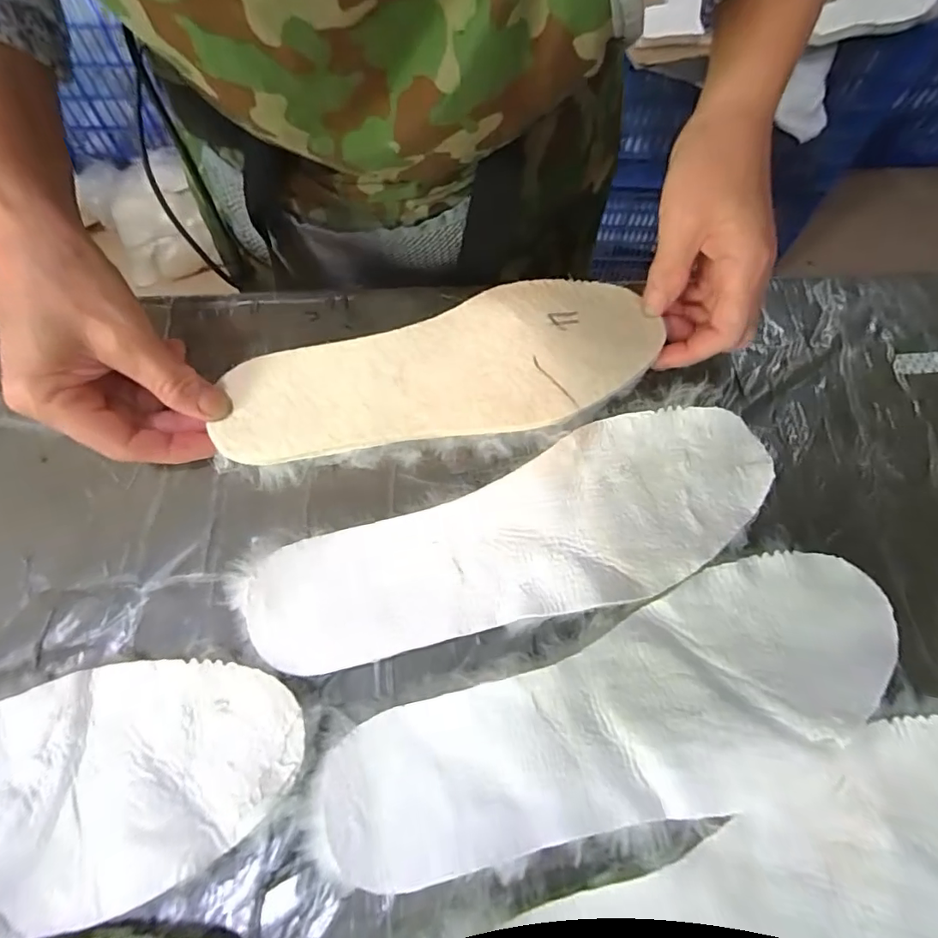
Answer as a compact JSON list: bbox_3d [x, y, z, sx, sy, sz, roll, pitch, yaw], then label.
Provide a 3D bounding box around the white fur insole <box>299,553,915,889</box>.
[{"bbox_3d":[0.070,0.105,0.216,0.254,0.009,0.080,-20,65,-12],"label":"white fur insole"}]

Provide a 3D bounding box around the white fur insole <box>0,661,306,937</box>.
[{"bbox_3d":[-0.193,0.132,0.198,0.245,0.006,0.084,-10,64,-6],"label":"white fur insole"}]

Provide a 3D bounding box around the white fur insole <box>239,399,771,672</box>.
[{"bbox_3d":[0.027,0.033,0.247,0.257,0.015,0.080,-17,64,-10],"label":"white fur insole"}]

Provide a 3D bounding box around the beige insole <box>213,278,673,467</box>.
[{"bbox_3d":[-0.011,-0.054,0.283,0.238,0.012,0.088,-14,64,-7],"label":"beige insole"}]

